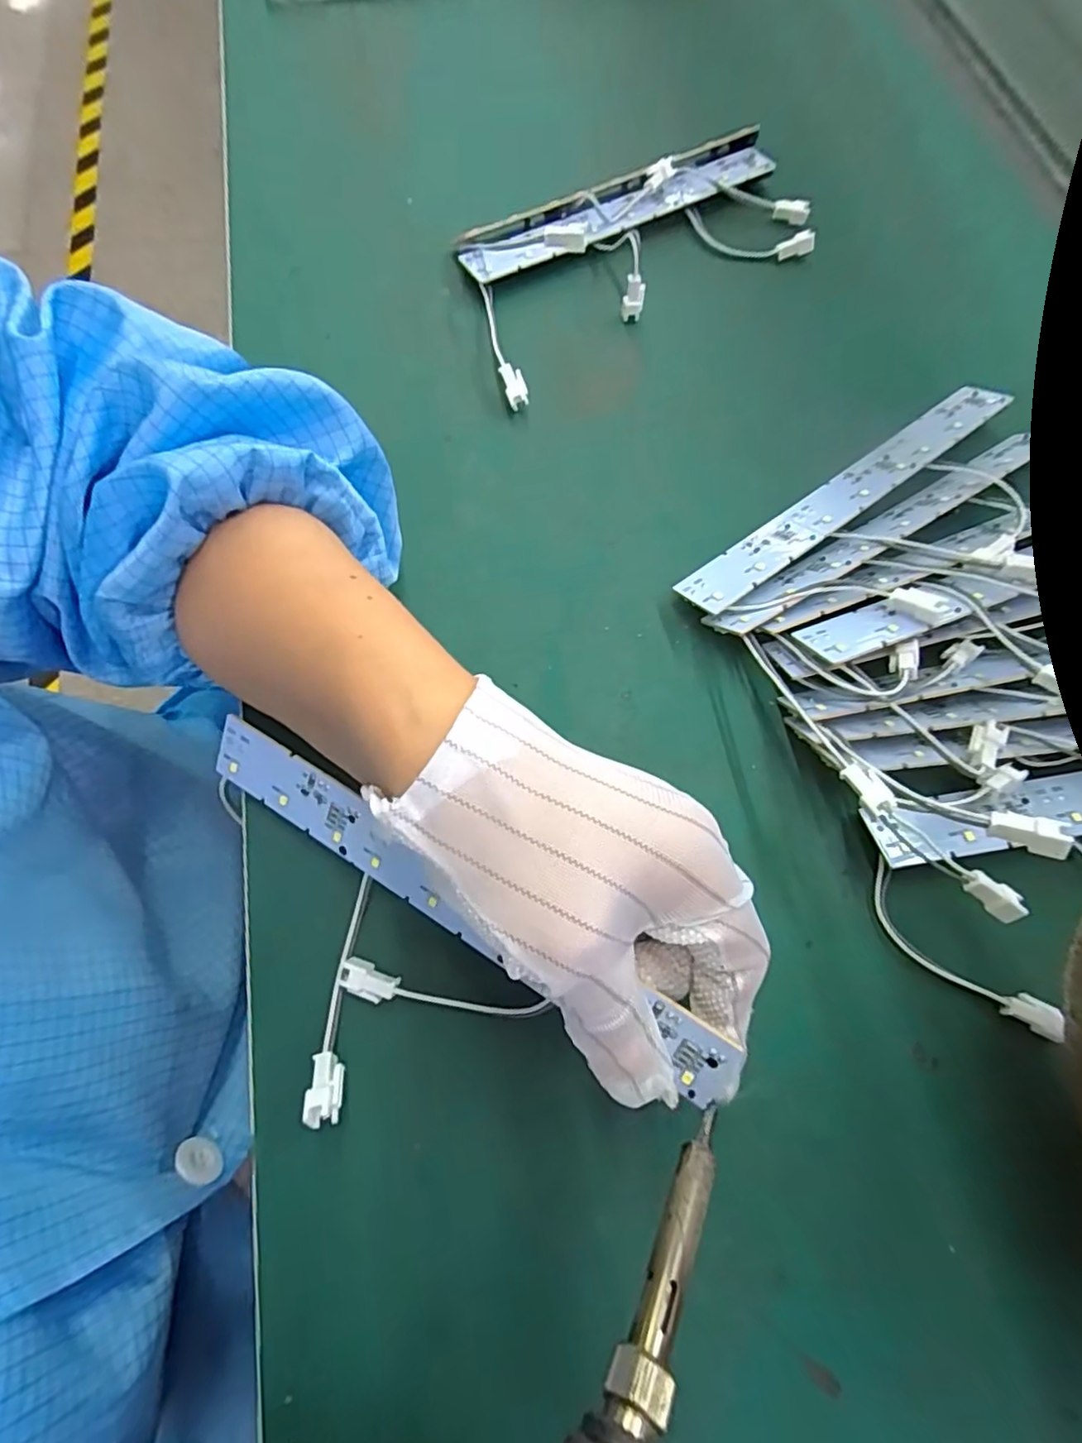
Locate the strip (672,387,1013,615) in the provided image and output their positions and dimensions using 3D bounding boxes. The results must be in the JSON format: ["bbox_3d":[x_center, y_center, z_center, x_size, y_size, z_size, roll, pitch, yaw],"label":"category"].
[{"bbox_3d":[0.139,-0.103,0.278,0.189,0.004,0.023,-35,57,-13],"label":"strip"}]

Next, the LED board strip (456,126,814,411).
[{"bbox_3d":[0.053,-0.251,0.332,0.219,0.025,0.105,-29,74,-13],"label":"LED board strip"}]

